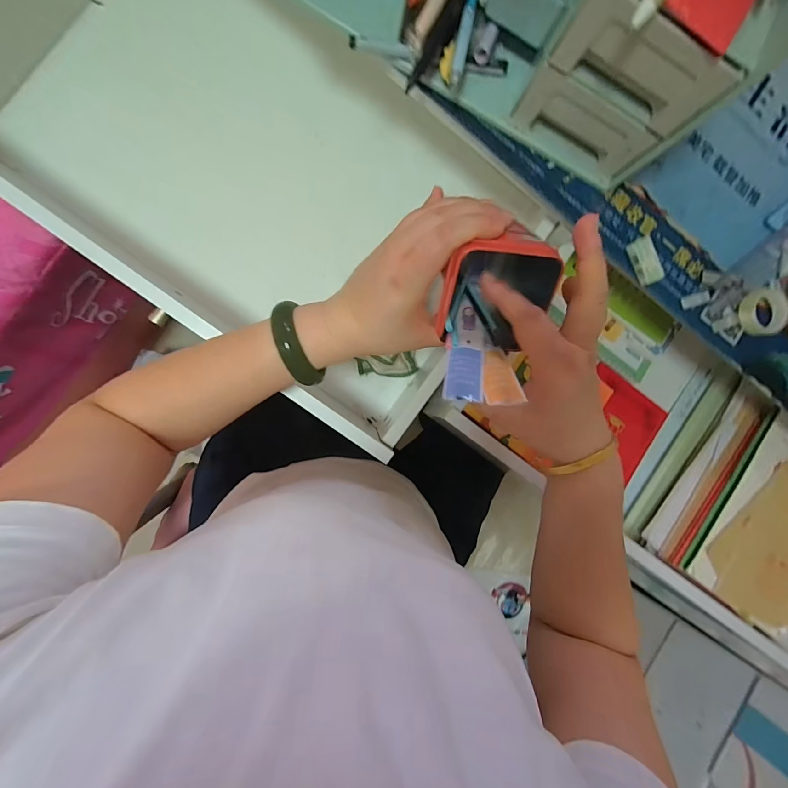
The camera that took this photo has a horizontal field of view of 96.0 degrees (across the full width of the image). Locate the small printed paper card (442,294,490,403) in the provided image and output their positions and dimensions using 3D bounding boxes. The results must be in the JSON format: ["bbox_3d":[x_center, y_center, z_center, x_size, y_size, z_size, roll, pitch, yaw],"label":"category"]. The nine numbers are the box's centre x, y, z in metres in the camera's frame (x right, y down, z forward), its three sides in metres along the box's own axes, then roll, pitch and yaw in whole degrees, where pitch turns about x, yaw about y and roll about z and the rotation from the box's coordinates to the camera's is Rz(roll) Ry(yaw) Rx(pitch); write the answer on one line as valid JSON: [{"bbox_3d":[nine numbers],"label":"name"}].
[{"bbox_3d":[0.054,-0.037,0.258,0.023,0.009,0.108,20,50,-8],"label":"small printed paper card"}]

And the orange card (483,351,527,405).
[{"bbox_3d":[0.071,-0.013,0.237,0.022,0.007,0.050,12,46,-8],"label":"orange card"}]

